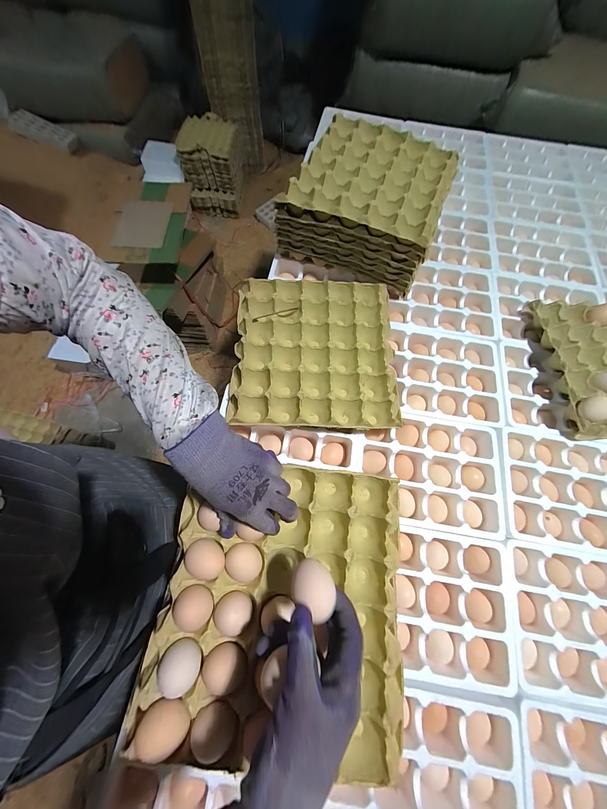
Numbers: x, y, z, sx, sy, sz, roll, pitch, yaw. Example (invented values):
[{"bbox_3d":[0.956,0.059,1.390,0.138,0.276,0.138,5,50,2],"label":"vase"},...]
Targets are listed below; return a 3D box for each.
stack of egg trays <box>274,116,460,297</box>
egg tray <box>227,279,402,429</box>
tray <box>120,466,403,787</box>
[{"bbox_3d":[0.137,-0.413,0.557,0.275,0.121,0.291,24,71,6],"label":"stack of egg trays"},{"bbox_3d":[0.018,-0.096,0.499,0.279,0.055,0.292,1,70,-2],"label":"egg tray"},{"bbox_3d":[-0.018,0.226,0.321,0.266,0.047,0.292,6,70,0],"label":"tray"}]

